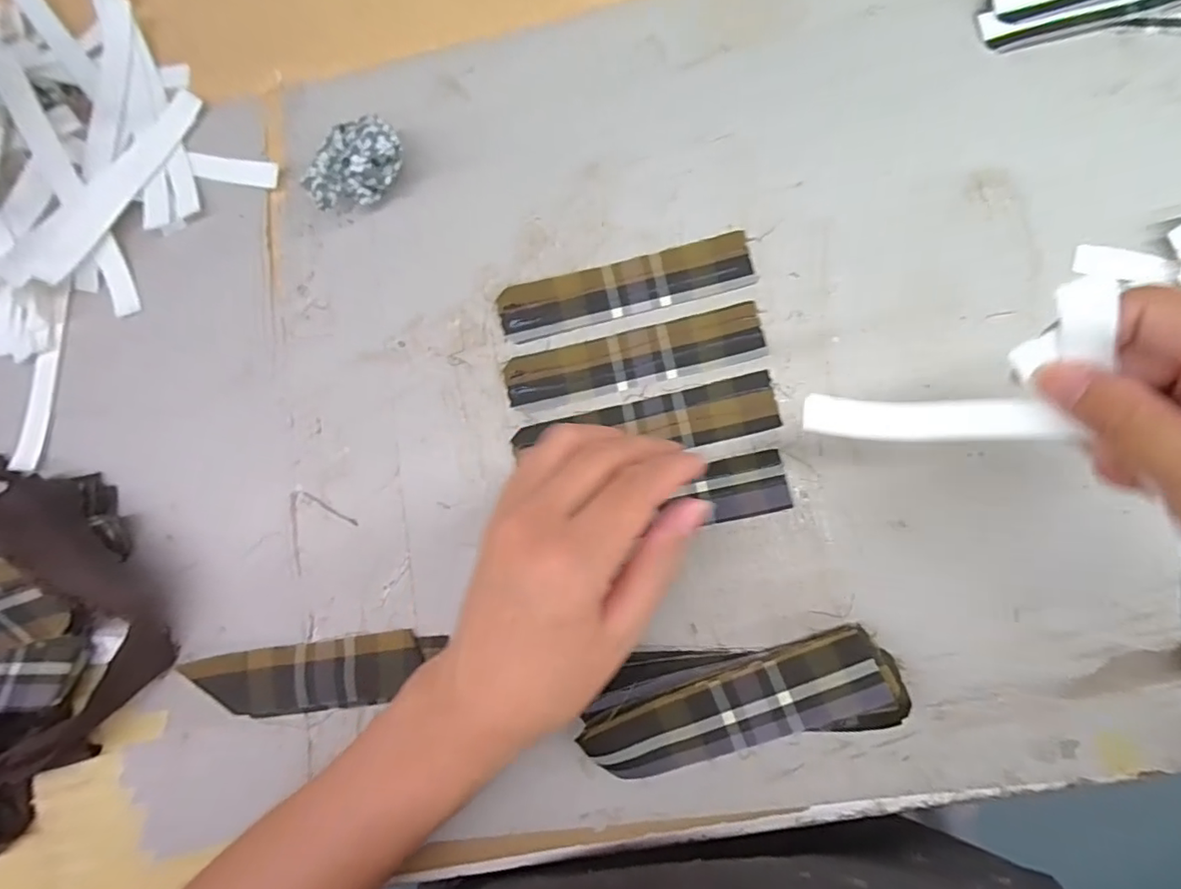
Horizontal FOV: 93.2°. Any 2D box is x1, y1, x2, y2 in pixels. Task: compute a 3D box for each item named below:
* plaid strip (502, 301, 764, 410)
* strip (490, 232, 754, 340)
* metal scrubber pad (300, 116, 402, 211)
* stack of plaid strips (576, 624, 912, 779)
[{"bbox_3d":[0.024,-0.047,0.307,0.140,0.004,0.032,-12,83,5],"label":"plaid strip"},{"bbox_3d":[0.019,-0.088,0.311,0.141,0.004,0.031,-12,84,3],"label":"strip"},{"bbox_3d":[-0.131,-0.158,0.317,0.054,0.034,0.035,-27,82,3],"label":"metal scrubber pad"},{"bbox_3d":[0.070,0.120,0.270,0.147,0.021,0.052,-16,83,5],"label":"stack of plaid strips"}]

